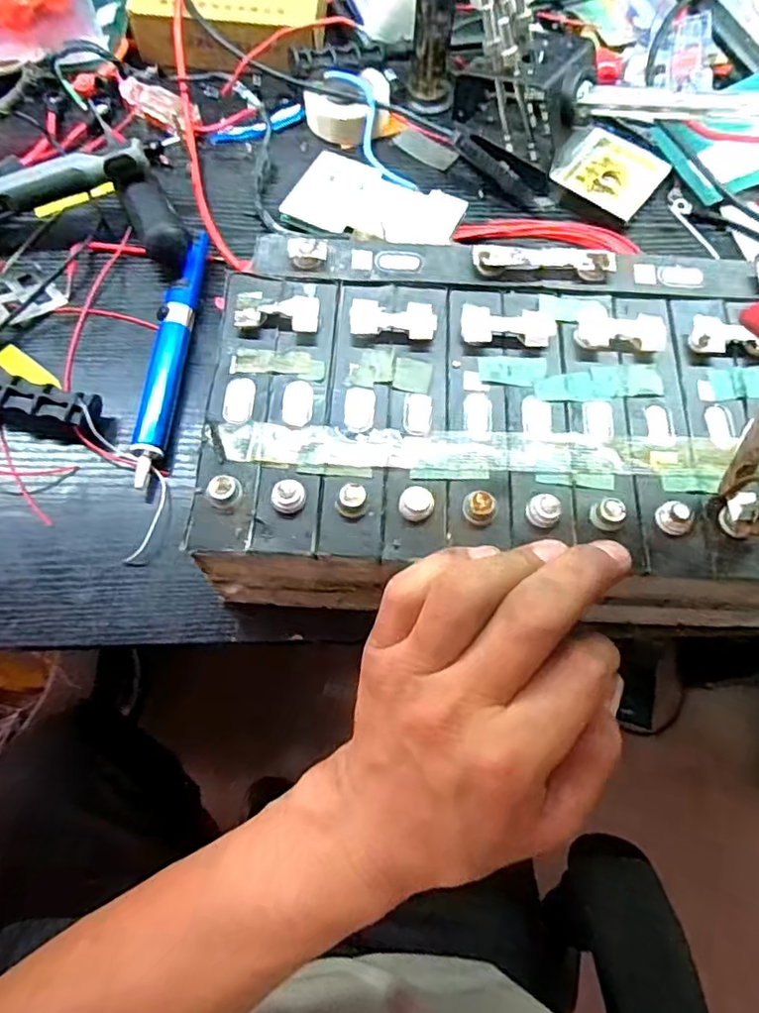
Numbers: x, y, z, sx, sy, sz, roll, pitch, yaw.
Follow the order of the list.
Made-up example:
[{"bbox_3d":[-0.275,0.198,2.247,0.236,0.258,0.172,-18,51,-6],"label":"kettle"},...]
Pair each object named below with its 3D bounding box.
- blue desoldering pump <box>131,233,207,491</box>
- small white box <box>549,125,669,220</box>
[{"bbox_3d":[-0.135,-0.101,0.401,0.019,0.024,0.186,5,68,1],"label":"blue desoldering pump"},{"bbox_3d":[0.177,-0.256,0.466,0.069,0.014,0.068,35,71,12],"label":"small white box"}]

